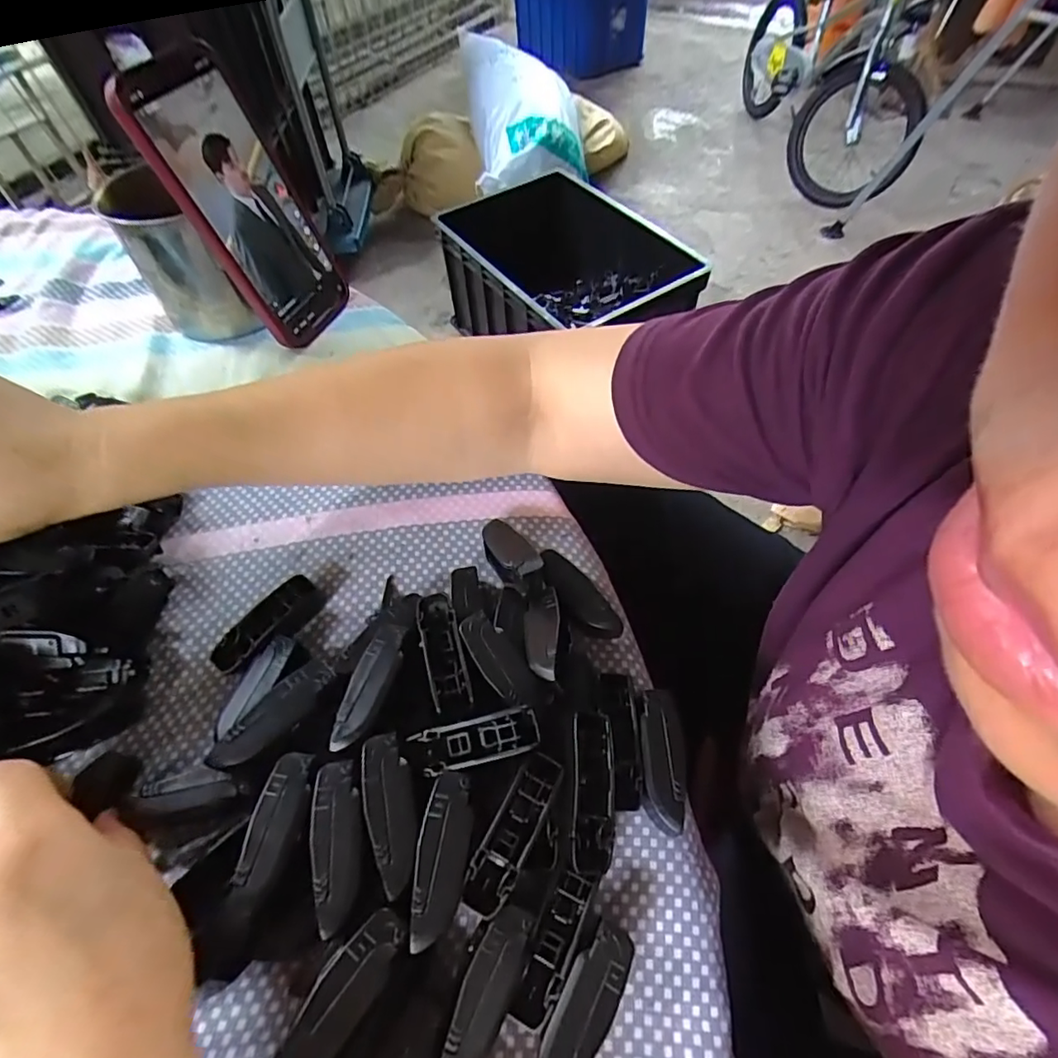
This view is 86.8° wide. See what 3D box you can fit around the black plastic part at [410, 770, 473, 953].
[{"bbox_3d":[-0.030,0.115,0.197,0.018,0.005,0.053,5,56,5],"label":"black plastic part"}]

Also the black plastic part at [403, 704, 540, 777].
[{"bbox_3d":[-0.022,0.083,0.218,0.054,0.008,0.017,-17,55,12],"label":"black plastic part"}]

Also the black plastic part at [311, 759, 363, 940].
[{"bbox_3d":[-0.069,0.112,0.202,0.016,0.005,0.054,-11,56,-6],"label":"black plastic part"}]

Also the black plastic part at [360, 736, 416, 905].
[{"bbox_3d":[-0.052,0.104,0.207,0.017,0.006,0.053,-15,57,-8],"label":"black plastic part"}]

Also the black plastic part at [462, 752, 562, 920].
[{"bbox_3d":[-0.005,0.110,0.205,0.014,0.010,0.055,24,60,17],"label":"black plastic part"}]

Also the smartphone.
[{"bbox_3d":[-0.177,-0.203,0.357,0.013,0.158,0.076,9,54,31],"label":"smartphone"}]

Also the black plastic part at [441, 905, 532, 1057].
[{"bbox_3d":[-0.014,0.155,0.187,0.015,0.009,0.051,21,75,15],"label":"black plastic part"}]

